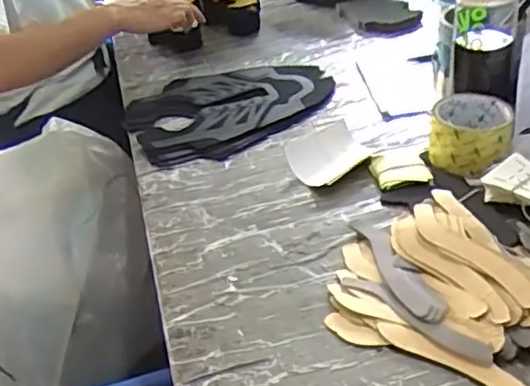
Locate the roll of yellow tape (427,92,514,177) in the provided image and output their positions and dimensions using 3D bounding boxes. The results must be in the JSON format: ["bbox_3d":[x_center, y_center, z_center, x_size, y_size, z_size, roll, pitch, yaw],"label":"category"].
[{"bbox_3d":[0.232,-0.065,0.721,0.086,0.059,0.088,7,39,23],"label":"roll of yellow tape"}]

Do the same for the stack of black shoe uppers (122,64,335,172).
[{"bbox_3d":[-0.049,-0.131,0.931,0.295,0.022,0.241,-23,37,-18],"label":"stack of black shoe uppers"}]

